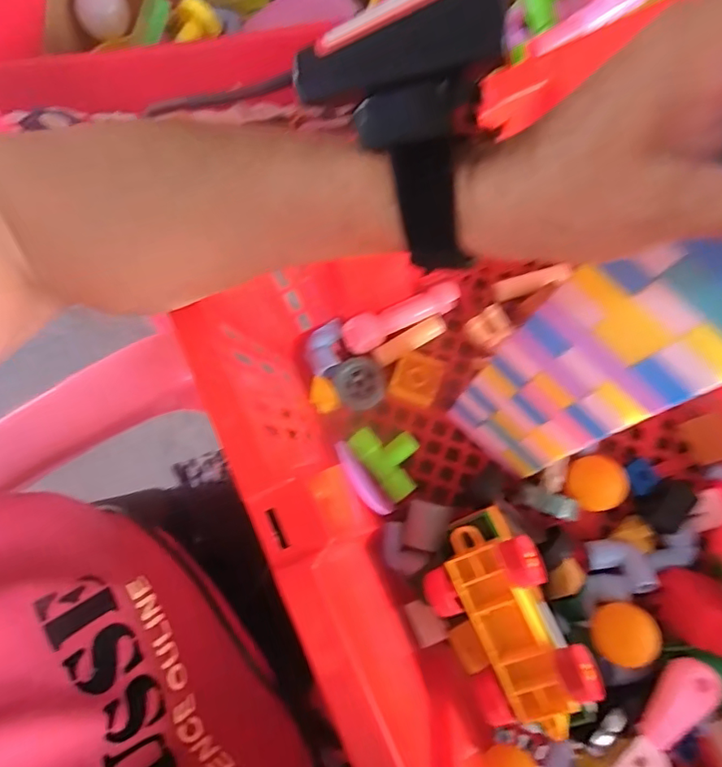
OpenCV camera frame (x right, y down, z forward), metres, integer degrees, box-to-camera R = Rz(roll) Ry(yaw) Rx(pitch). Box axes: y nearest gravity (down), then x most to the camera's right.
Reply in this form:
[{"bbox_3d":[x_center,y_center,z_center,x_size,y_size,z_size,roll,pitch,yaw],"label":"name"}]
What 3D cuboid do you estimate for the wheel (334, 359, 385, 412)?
[{"bbox_3d":[0.000,0.001,0.391,0.037,0.010,0.037,0,79,1],"label":"wheel"}]

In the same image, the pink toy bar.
[{"bbox_3d":[0.030,-0.050,0.392,0.092,0.016,0.023,-25,79,-4],"label":"pink toy bar"}]

